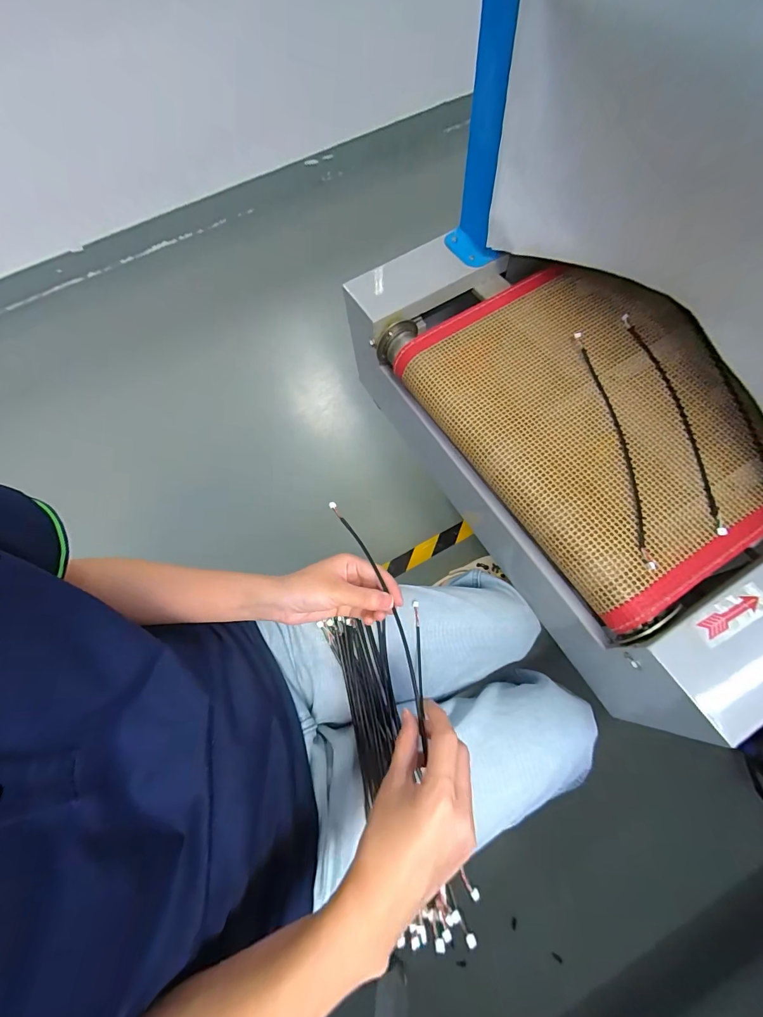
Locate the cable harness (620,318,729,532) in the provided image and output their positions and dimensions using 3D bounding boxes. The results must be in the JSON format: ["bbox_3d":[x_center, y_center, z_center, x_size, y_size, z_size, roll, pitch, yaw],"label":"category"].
[{"bbox_3d":[0.322,-0.105,0.415,0.030,0.011,0.277,-6,69,1],"label":"cable harness"}]

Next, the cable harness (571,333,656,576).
[{"bbox_3d":[0.251,-0.075,0.408,0.025,0.010,0.280,-5,67,3],"label":"cable harness"}]

